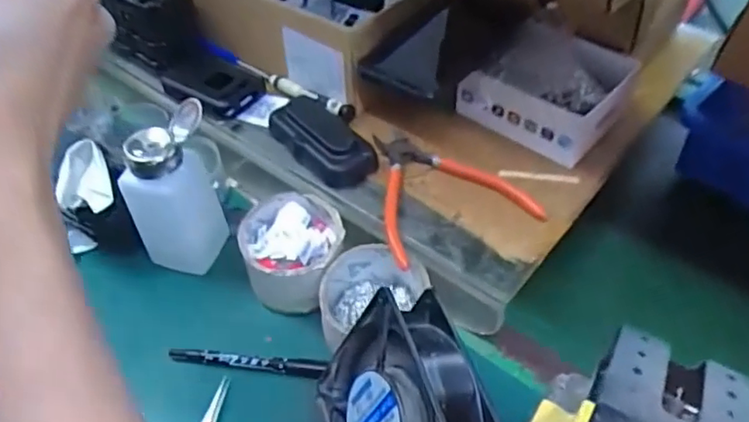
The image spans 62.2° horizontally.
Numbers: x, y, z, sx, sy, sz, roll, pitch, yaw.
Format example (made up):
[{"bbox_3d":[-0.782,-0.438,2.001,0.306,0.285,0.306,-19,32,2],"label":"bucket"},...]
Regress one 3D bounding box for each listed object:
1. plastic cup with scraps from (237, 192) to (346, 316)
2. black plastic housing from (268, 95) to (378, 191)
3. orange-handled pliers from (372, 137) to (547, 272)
[{"bbox_3d":[-0.066,0.033,0.500,0.076,0.053,0.080,-1,48,2],"label":"plastic cup with scraps"},{"bbox_3d":[-0.050,-0.066,0.543,0.055,0.028,0.117,-27,52,-20],"label":"black plastic housing"},{"bbox_3d":[0.050,-0.023,0.504,0.116,0.011,0.137,-19,50,-14],"label":"orange-handled pliers"}]

